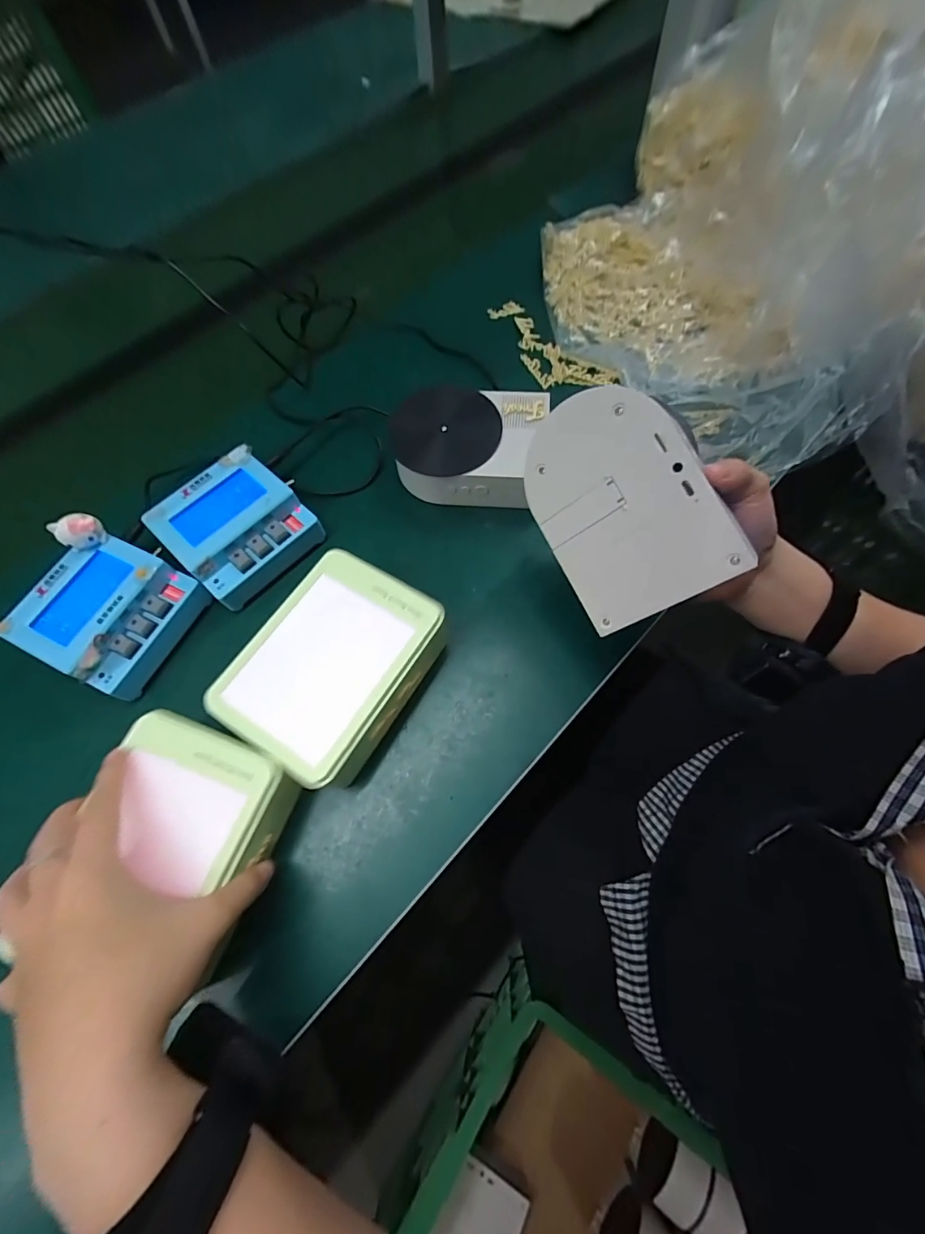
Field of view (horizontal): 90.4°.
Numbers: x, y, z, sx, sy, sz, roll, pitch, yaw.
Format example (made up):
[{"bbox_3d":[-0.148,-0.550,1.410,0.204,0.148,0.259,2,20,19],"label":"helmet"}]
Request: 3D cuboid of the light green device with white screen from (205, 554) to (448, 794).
[{"bbox_3d":[-0.086,0.037,0.328,0.108,0.059,0.141,30,70,16],"label":"light green device with white screen"}]

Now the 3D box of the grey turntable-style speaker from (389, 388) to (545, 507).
[{"bbox_3d":[0.006,-0.150,0.407,0.127,0.060,0.092,2,65,4],"label":"grey turntable-style speaker"}]

